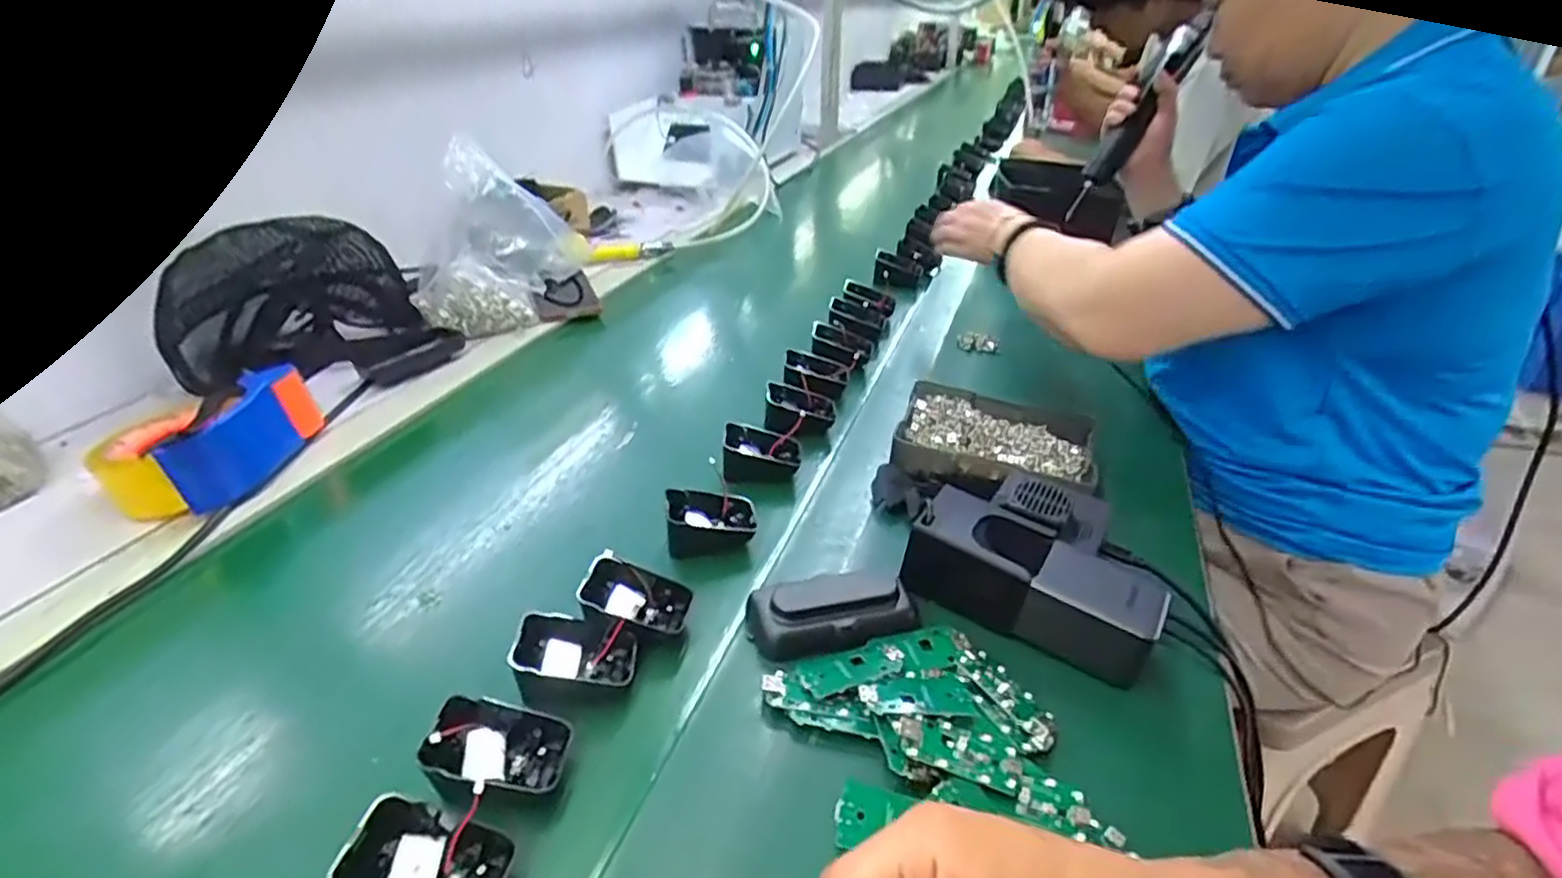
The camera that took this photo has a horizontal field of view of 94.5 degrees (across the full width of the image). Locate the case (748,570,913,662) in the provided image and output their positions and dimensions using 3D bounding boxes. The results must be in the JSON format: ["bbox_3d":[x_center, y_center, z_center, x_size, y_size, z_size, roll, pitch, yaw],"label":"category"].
[{"bbox_3d":[0.032,0.110,0.461,0.100,0.028,0.051,-12,34,-19],"label":"case"}]

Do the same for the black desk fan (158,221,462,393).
[{"bbox_3d":[-0.490,-0.145,0.770,0.250,0.137,0.170,-11,33,-17],"label":"black desk fan"}]

